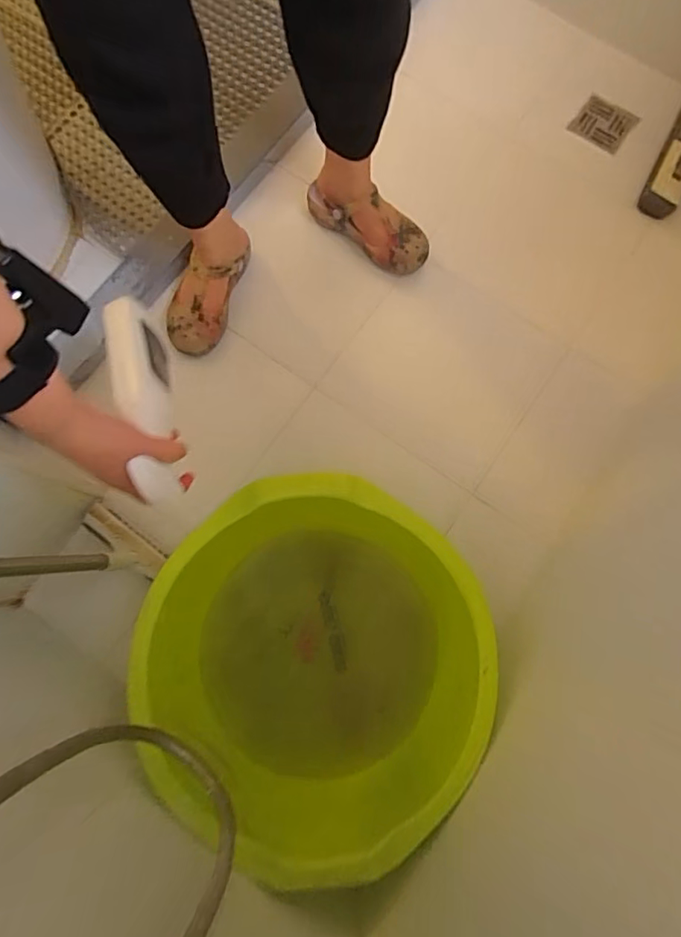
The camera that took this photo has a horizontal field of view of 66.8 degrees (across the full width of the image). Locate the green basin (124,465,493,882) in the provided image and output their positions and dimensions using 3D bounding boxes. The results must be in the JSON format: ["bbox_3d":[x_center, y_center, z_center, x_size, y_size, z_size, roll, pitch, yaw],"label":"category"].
[{"bbox_3d":[-0.038,0.239,0.662,0.383,0.206,0.384,0,78,0],"label":"green basin"}]

